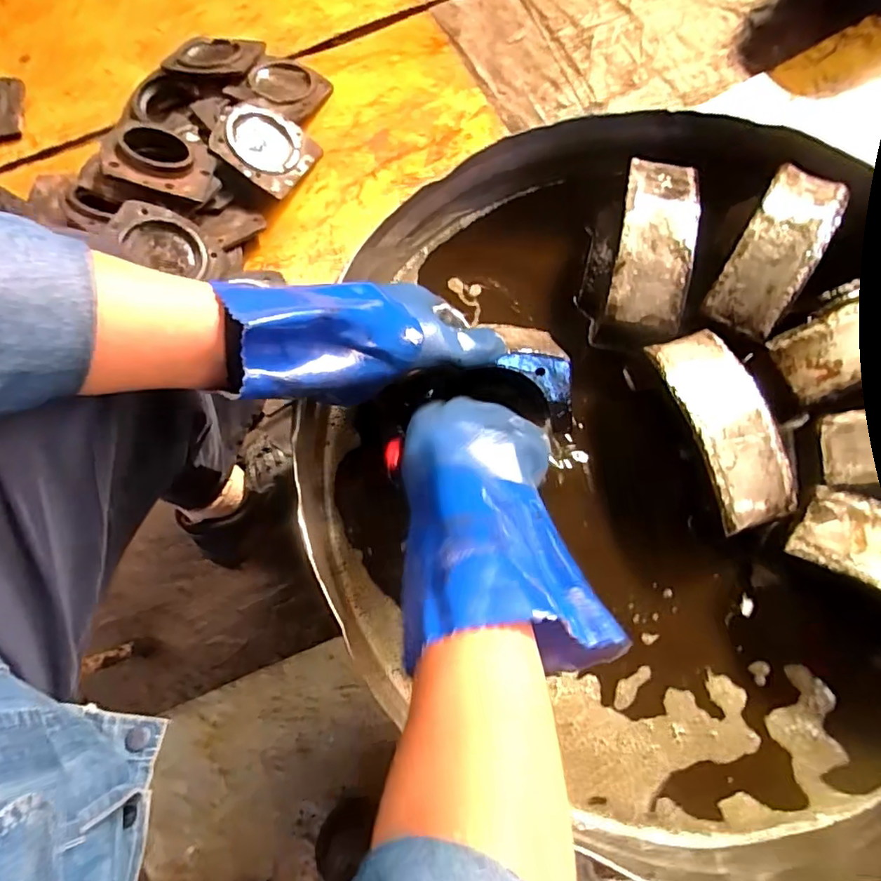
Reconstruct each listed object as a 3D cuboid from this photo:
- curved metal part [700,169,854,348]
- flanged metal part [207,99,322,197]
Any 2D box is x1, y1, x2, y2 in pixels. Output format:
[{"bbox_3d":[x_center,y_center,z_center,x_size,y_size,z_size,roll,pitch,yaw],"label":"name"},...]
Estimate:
[{"bbox_3d":[0.290,-0.166,0.480,0.063,0.034,0.161,31,78,11],"label":"curved metal part"},{"bbox_3d":[-0.330,-0.548,1.039,0.178,0.028,0.178,32,59,-10],"label":"flanged metal part"}]

